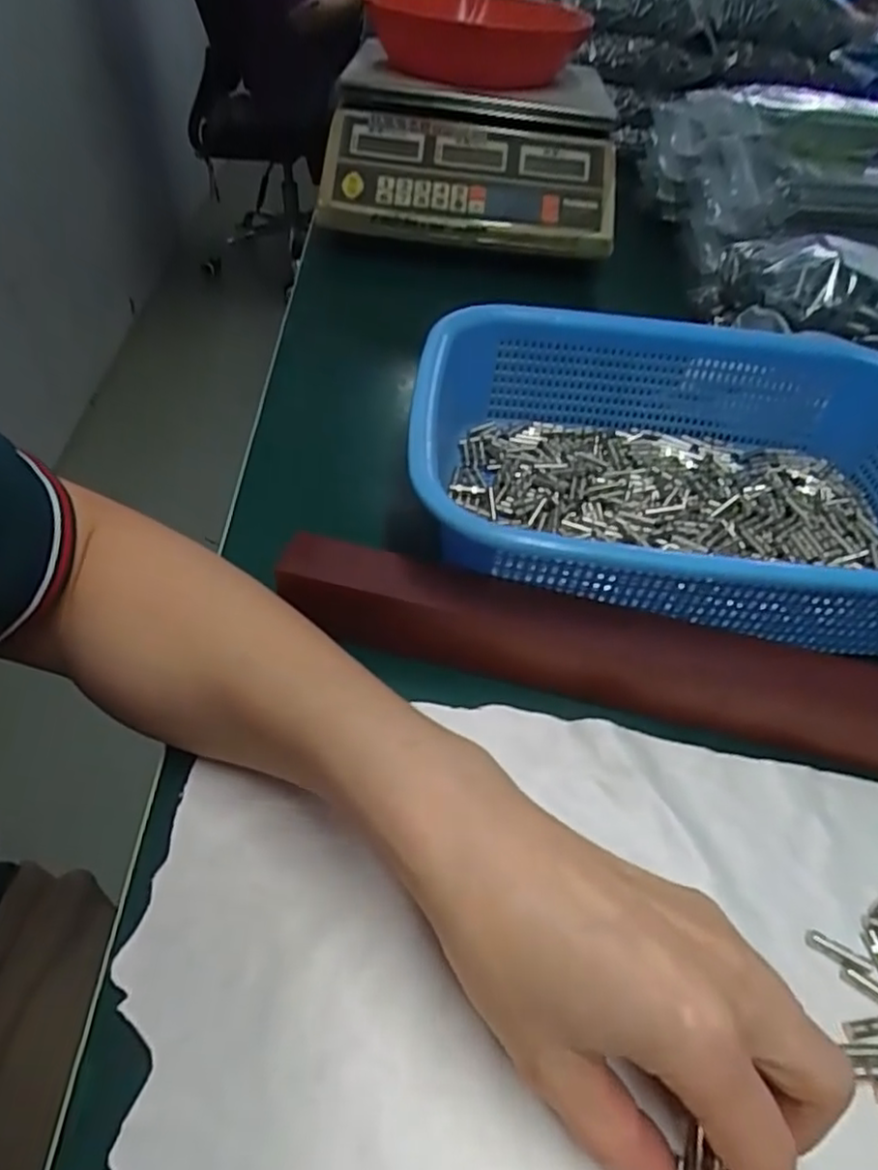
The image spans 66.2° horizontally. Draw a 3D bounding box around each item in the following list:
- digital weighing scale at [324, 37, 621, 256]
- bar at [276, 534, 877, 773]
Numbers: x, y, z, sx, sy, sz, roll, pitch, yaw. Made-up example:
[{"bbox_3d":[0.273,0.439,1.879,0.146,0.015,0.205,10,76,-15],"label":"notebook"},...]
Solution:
[{"bbox_3d":[0.030,-0.413,0.638,0.254,0.094,0.254,4,47,1],"label":"digital weighing scale"},{"bbox_3d":[0.123,0.041,0.281,0.382,0.041,0.030,13,48,9],"label":"bar"}]

